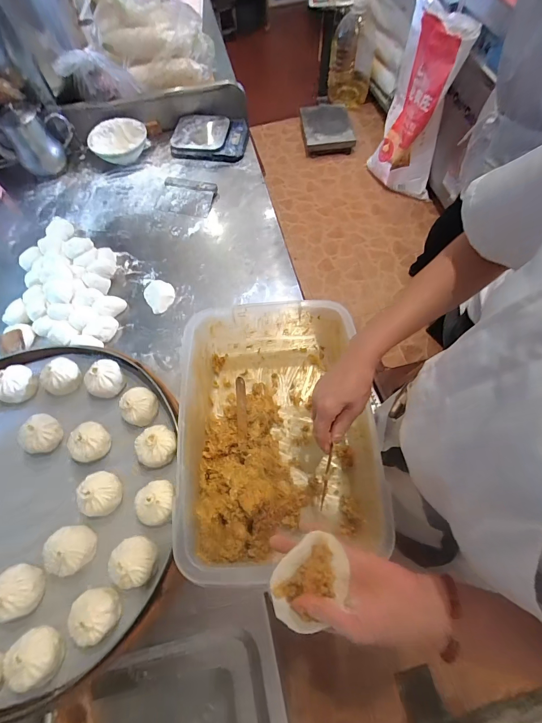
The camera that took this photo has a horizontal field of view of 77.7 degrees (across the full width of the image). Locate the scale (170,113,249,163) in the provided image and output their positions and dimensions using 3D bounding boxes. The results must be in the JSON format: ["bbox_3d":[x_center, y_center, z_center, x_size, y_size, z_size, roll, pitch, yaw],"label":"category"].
[{"bbox_3d":[-0.175,-0.650,0.970,0.211,0.052,0.169,10,65,7],"label":"scale"}]

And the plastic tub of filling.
[{"bbox_3d":[0.011,0.113,0.551,0.286,0.130,0.399,-3,64,0],"label":"plastic tub of filling"}]

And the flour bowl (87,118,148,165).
[{"bbox_3d":[-0.416,-0.595,0.928,0.153,0.066,0.133,2,64,3],"label":"flour bowl"}]

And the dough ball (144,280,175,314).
[{"bbox_3d":[-0.251,-0.153,0.758,0.065,0.018,0.085,-33,67,-13],"label":"dough ball"}]

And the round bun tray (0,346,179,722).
[{"bbox_3d":[-0.367,0.202,0.506,0.446,0.074,0.473,-1,64,1],"label":"round bun tray"}]

